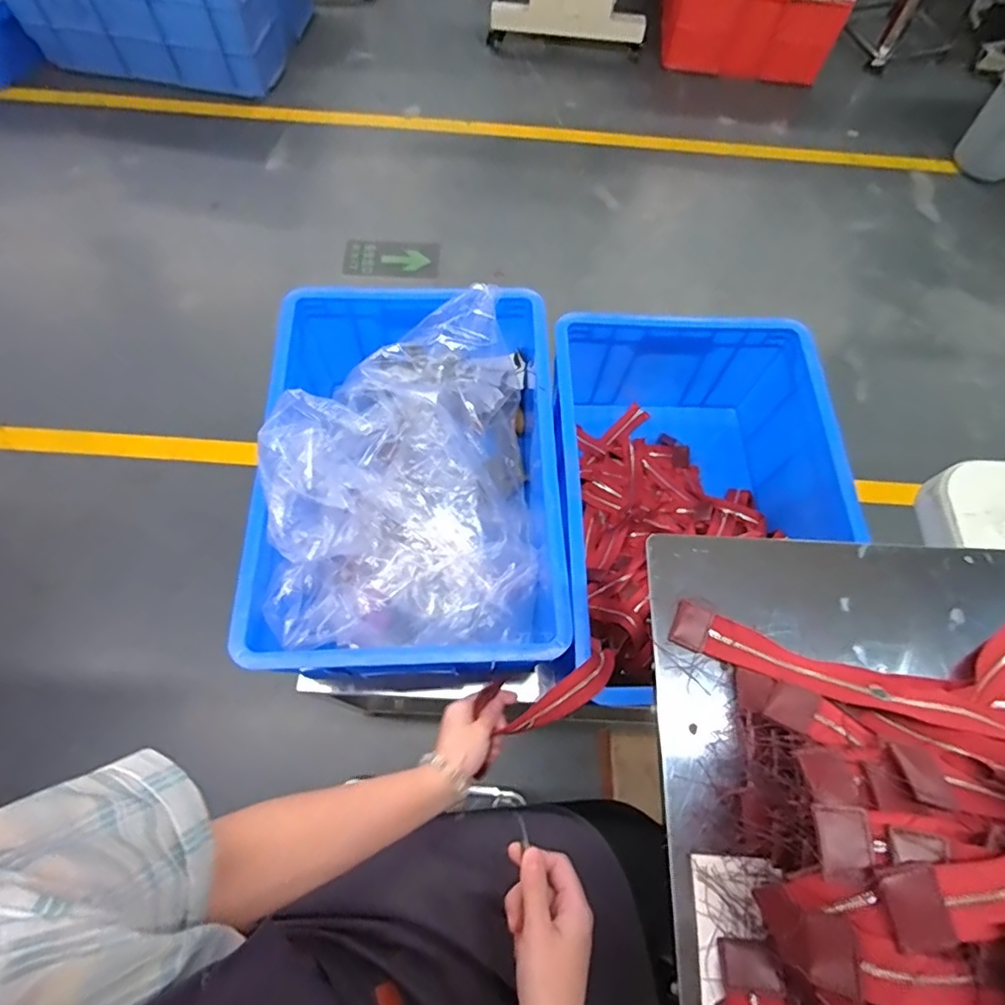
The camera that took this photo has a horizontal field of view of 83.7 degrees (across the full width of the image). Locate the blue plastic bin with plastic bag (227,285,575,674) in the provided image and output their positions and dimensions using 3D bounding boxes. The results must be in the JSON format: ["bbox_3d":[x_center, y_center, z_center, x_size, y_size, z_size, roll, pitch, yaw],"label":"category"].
[{"bbox_3d":[-0.112,-0.042,0.746,0.358,0.224,0.508,0,67,-3],"label":"blue plastic bin with plastic bag"}]

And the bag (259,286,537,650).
[{"bbox_3d":[-0.120,-0.048,0.755,0.316,0.200,0.449,-2,67,-4],"label":"bag"}]

